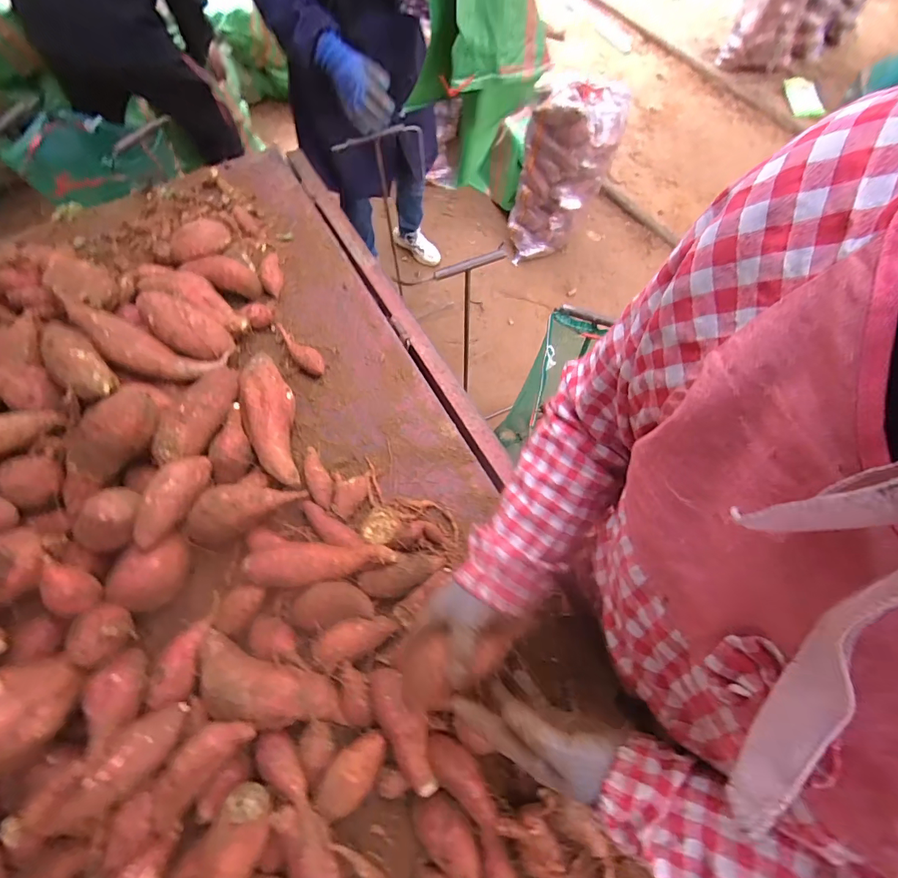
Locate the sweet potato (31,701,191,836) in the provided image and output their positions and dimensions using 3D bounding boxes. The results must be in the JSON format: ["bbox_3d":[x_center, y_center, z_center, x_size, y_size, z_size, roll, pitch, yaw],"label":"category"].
[{"bbox_3d":[-0.370,0.369,0.479,0.053,0.053,0.150,40,50,17],"label":"sweet potato"}]

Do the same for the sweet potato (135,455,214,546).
[{"bbox_3d":[-0.382,0.081,0.587,0.054,0.044,0.137,23,67,9],"label":"sweet potato"}]

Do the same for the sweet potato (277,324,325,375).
[{"bbox_3d":[-0.277,-0.163,0.786,0.133,0.041,0.034,41,70,16],"label":"sweet potato"}]

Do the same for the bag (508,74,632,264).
[{"bbox_3d":[0.429,-0.983,1.637,0.319,0.590,0.239,9,65,3],"label":"bag"}]

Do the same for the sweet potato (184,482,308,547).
[{"bbox_3d":[-0.302,0.102,0.620,0.178,0.057,0.069,-12,66,-7],"label":"sweet potato"}]

